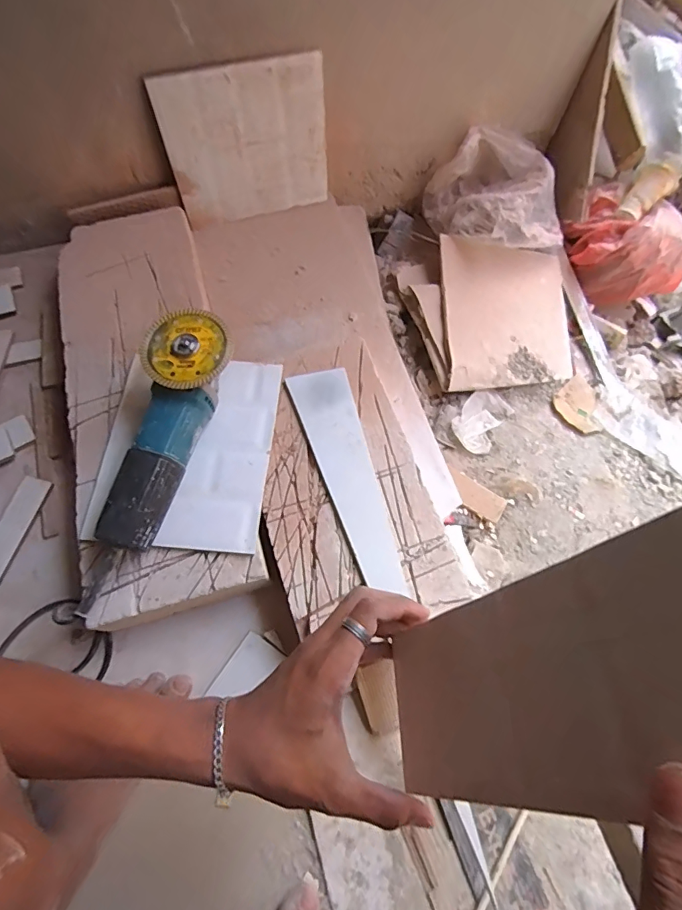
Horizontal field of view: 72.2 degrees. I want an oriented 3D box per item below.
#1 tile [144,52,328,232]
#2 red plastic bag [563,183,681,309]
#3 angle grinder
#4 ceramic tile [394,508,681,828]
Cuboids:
[{"bbox_3d":[-0.142,-0.475,0.729,0.241,0.215,0.011,-18,63,-9],"label":"tile"},{"bbox_3d":[0.570,-0.403,0.937,0.250,0.168,0.159,13,66,3],"label":"red plastic bag"},{"bbox_3d":[-0.208,0.003,0.513,0.090,0.101,0.330,17,67,5],"label":"angle grinder"},{"bbox_3d":[0.087,0.115,0.230,0.006,0.239,0.095,9,56,-19],"label":"ceramic tile"}]

